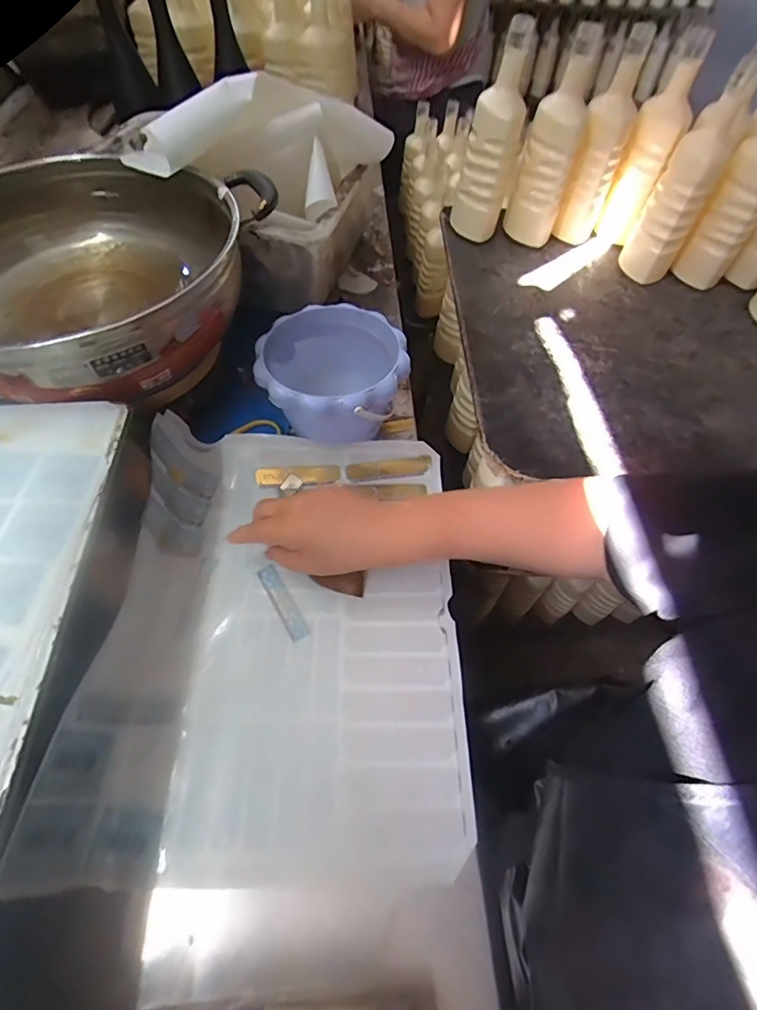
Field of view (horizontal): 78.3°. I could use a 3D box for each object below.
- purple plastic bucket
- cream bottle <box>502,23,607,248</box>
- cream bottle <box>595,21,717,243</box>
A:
[{"bbox_3d":[-0.050,-0.132,0.524,0.150,0.103,0.146,2,57,-3],"label":"purple plastic bucket"},{"bbox_3d":[0.265,-0.555,0.714,0.084,0.260,0.074,14,57,5],"label":"cream bottle"},{"bbox_3d":[0.431,-0.562,0.742,0.069,0.270,0.101,23,58,10],"label":"cream bottle"}]

